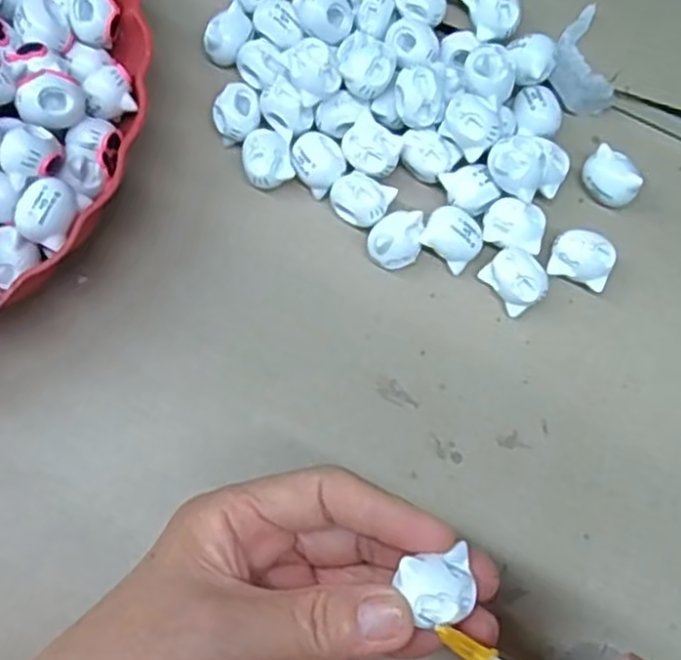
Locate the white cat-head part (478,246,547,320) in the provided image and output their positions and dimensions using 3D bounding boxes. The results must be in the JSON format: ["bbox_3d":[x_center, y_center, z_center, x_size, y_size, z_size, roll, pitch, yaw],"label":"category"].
[{"bbox_3d":[0.075,-0.022,0.311,0.021,0.018,0.026,-36,77,-10],"label":"white cat-head part"}]

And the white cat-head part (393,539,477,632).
[{"bbox_3d":[0.031,0.076,0.219,0.022,0.011,0.019,-17,76,-4],"label":"white cat-head part"}]

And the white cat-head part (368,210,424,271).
[{"bbox_3d":[0.023,-0.038,0.315,0.022,0.018,0.023,0,74,0],"label":"white cat-head part"}]

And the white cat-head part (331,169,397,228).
[{"bbox_3d":[0.008,-0.056,0.319,0.025,0.013,0.020,24,75,6],"label":"white cat-head part"}]

